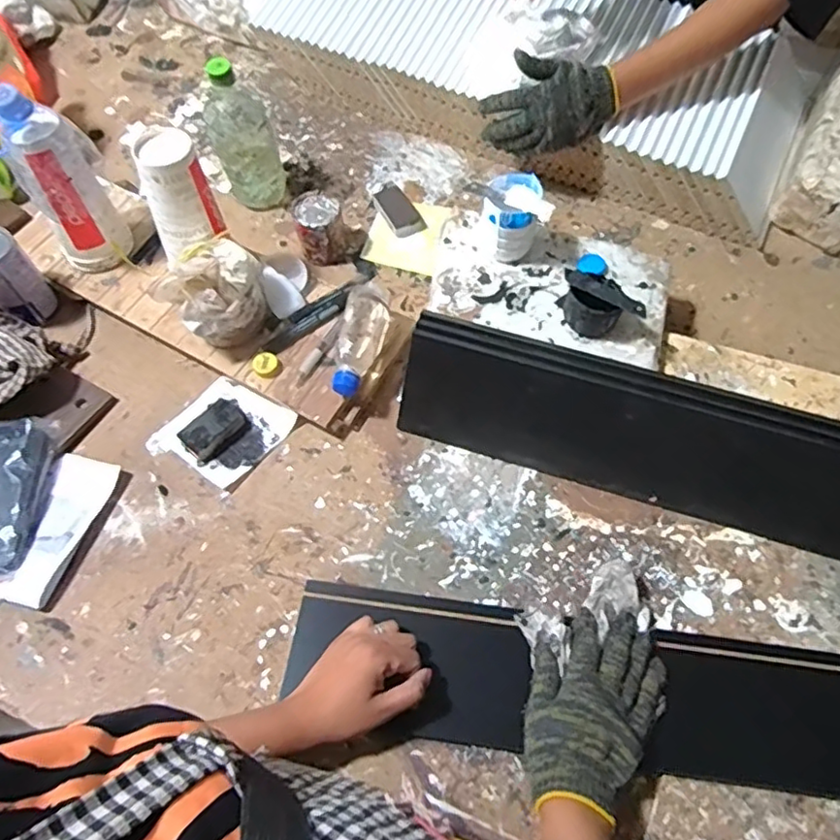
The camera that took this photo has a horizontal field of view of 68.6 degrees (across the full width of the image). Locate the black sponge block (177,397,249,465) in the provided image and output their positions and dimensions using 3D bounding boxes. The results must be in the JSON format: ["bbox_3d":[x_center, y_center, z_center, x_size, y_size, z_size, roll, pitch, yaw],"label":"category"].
[{"bbox_3d":[-0.243,0.011,0.732,0.048,0.024,0.074,40,67,19],"label":"black sponge block"}]

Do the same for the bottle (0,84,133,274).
[{"bbox_3d":[-0.425,-0.280,0.737,0.100,0.228,0.079,-31,70,-16],"label":"bottle"}]

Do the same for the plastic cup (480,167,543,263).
[{"bbox_3d":[0.105,-0.231,0.717,0.069,0.087,0.074,1,65,-2],"label":"plastic cup"}]

